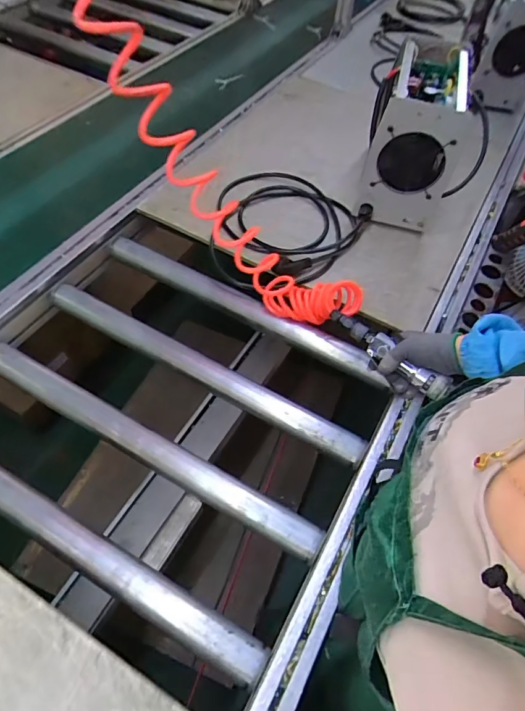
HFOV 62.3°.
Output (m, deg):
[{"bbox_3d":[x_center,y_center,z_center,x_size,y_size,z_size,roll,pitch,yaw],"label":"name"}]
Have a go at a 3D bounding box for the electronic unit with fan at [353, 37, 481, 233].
[{"bbox_3d":[0.270,-0.403,0.810,0.148,0.224,0.231,9,52,4],"label":"electronic unit with fan"}]

